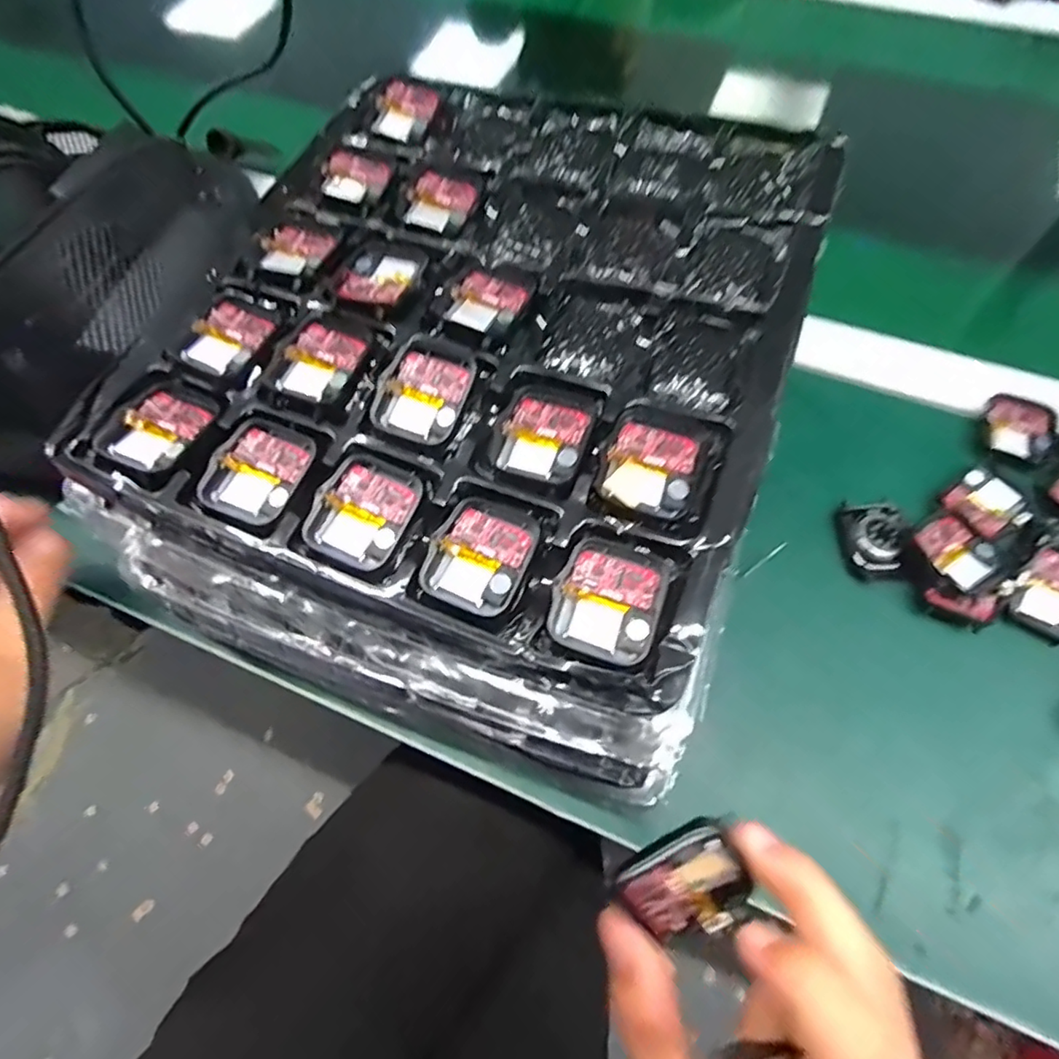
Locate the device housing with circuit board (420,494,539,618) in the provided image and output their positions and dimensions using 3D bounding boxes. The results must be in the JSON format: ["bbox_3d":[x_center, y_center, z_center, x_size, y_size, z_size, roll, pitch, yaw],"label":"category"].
[{"bbox_3d":[-0.018,0.009,0.221,0.036,0.005,0.043,23,68,13],"label":"device housing with circuit board"}]

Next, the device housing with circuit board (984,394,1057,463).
[{"bbox_3d":[0.287,-0.060,0.342,0.036,0.009,0.040,22,68,12],"label":"device housing with circuit board"}]

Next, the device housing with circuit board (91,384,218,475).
[{"bbox_3d":[-0.154,-0.044,0.243,0.033,0.010,0.041,21,68,12],"label":"device housing with circuit board"}]

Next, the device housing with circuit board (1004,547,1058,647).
[{"bbox_3d":[0.266,0.033,0.293,0.042,0.014,0.042,33,95,14],"label":"device housing with circuit board"}]

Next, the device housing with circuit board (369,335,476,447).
[{"bbox_3d":[-0.044,-0.060,0.244,0.035,0.008,0.044,19,68,11],"label":"device housing with circuit board"}]

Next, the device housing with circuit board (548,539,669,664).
[{"bbox_3d":[0.029,0.025,0.210,0.037,0.006,0.040,18,67,11],"label":"device housing with circuit board"}]

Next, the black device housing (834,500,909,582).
[{"bbox_3d":[0.187,0.005,0.316,0.031,0.011,0.041,-4,65,1],"label":"black device housing"}]

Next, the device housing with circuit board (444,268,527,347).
[{"bbox_3d":[-0.020,-0.102,0.263,0.032,0.004,0.043,23,68,13],"label":"device housing with circuit board"}]

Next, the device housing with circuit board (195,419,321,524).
[{"bbox_3d":[-0.109,-0.025,0.236,0.035,0.007,0.043,18,67,11],"label":"device housing with circuit board"}]

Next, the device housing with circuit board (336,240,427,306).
[{"bbox_3d":[-0.069,-0.120,0.272,0.035,0.004,0.039,20,68,11],"label":"device housing with circuit board"}]

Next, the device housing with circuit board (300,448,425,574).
[{"bbox_3d":[-0.064,-0.008,0.228,0.036,0.008,0.045,23,69,13],"label":"device housing with circuit board"}]

